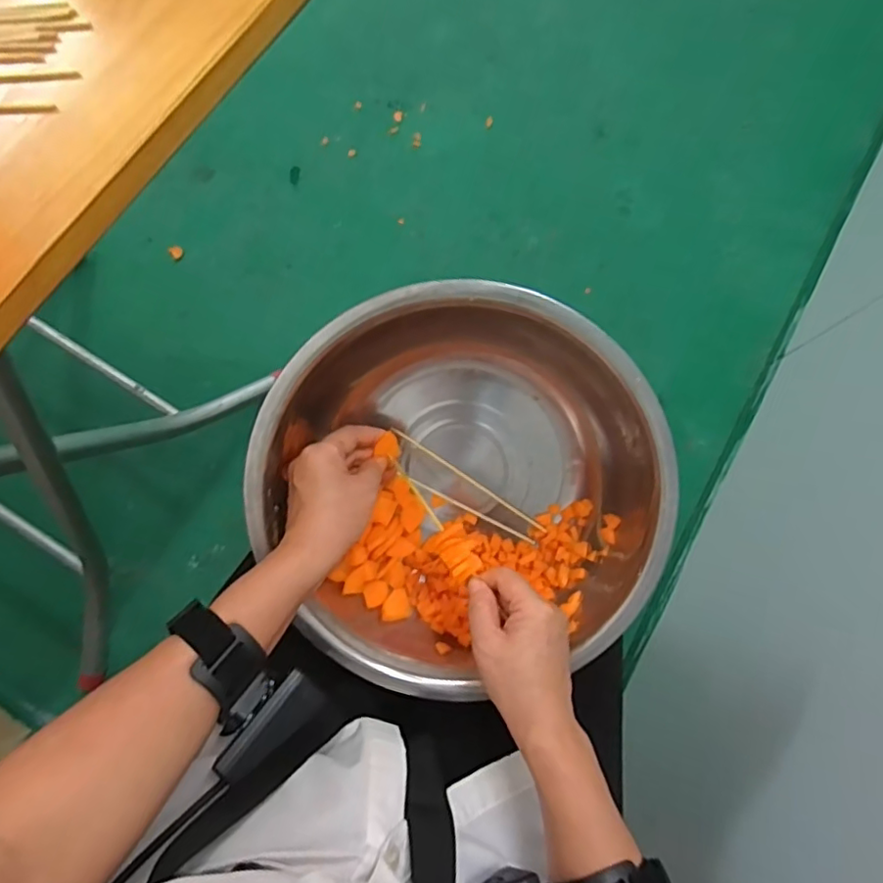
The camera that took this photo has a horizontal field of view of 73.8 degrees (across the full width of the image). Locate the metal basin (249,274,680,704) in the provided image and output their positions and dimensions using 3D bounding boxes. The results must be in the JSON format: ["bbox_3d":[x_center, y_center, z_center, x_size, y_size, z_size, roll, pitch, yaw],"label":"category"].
[{"bbox_3d":[0.007,0.048,0.449,0.290,0.110,0.309,21,100,-2],"label":"metal basin"}]

